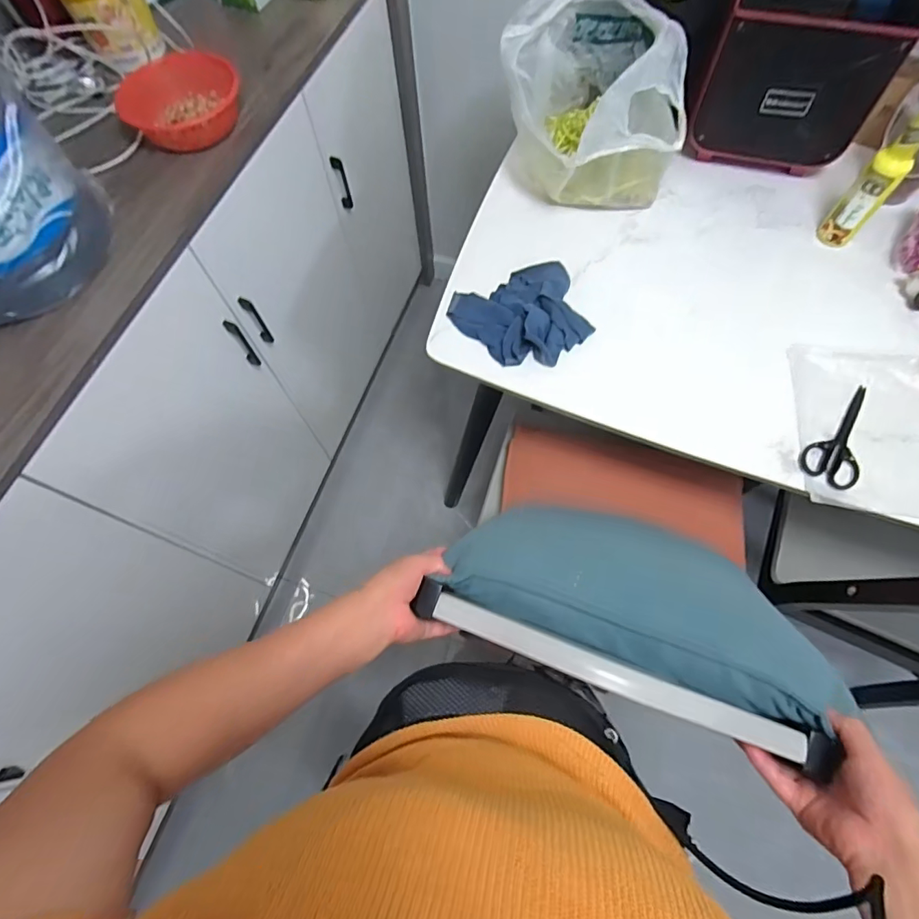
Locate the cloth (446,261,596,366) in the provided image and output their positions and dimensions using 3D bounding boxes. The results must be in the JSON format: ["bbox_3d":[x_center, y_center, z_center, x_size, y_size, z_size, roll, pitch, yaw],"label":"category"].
[{"bbox_3d":[0.098,-0.225,0.768,0.199,0.048,0.183,-22,68,-7],"label":"cloth"}]

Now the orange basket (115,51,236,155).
[{"bbox_3d":[-0.450,-0.581,0.796,0.181,0.066,0.189,-32,70,-11],"label":"orange basket"}]

